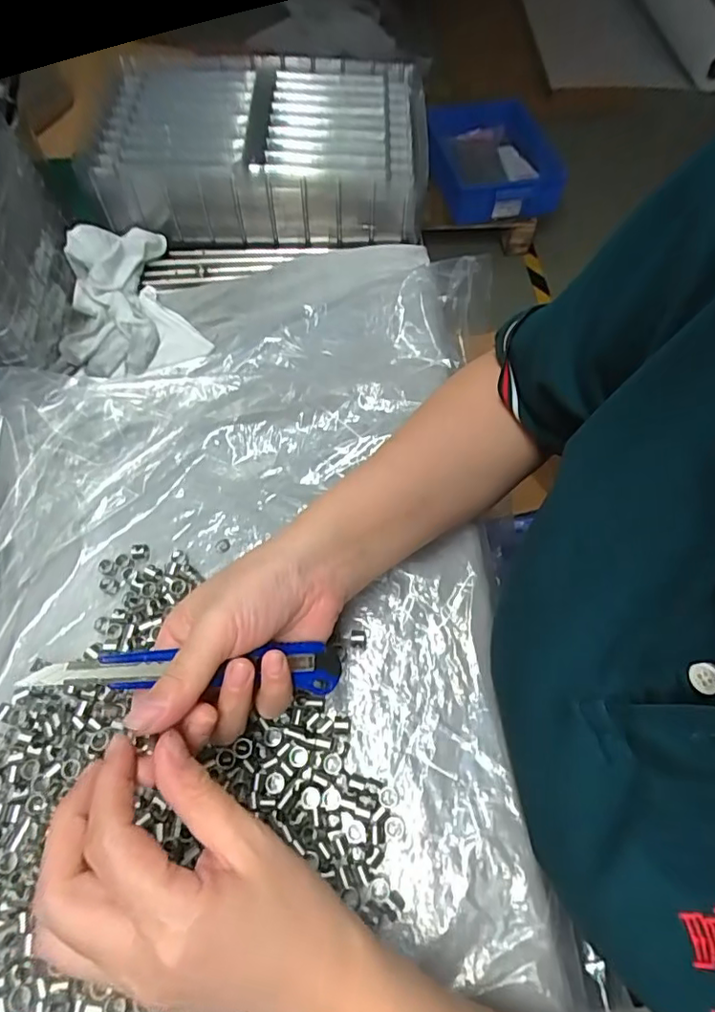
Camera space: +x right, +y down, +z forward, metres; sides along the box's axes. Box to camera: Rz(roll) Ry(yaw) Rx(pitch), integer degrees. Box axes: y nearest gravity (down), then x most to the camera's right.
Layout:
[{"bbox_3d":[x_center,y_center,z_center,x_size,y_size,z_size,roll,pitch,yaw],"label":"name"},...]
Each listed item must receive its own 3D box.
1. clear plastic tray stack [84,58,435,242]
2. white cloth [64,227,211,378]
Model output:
[{"bbox_3d":[-0.080,-0.334,0.514,0.302,0.068,0.205,-3,61,-4],"label":"clear plastic tray stack"},{"bbox_3d":[-0.191,-0.171,0.442,0.105,0.032,0.148,-20,64,-13],"label":"white cloth"}]

